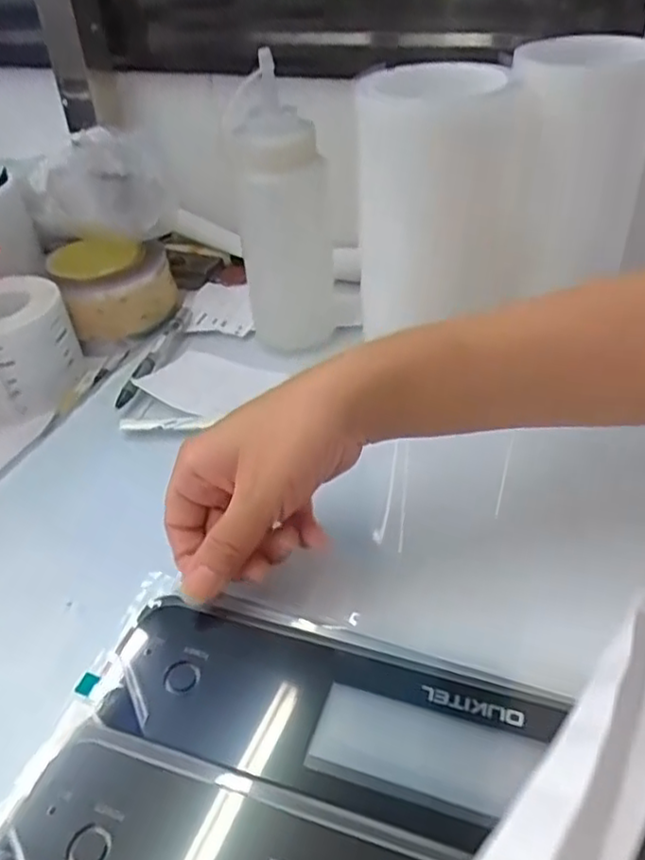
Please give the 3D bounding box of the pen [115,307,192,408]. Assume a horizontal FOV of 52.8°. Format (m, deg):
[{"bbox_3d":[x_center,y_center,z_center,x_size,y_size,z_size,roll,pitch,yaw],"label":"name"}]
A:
[{"bbox_3d":[-0.135,-0.063,0.527,0.014,0.009,0.137,3,39,9],"label":"pen"}]

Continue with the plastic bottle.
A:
[{"bbox_3d":[-0.028,-0.171,0.506,0.068,0.191,0.057,-5,38,-1],"label":"plastic bottle"}]

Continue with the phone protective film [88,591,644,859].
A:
[{"bbox_3d":[0.058,0.128,0.262,0.312,0.009,0.078,10,40,17],"label":"phone protective film"}]

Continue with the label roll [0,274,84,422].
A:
[{"bbox_3d":[-0.235,-0.069,0.499,0.078,0.079,0.086,-14,39,-12],"label":"label roll"}]

